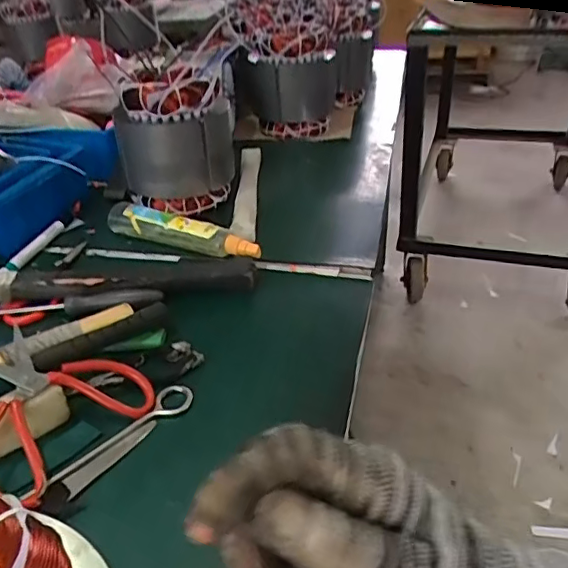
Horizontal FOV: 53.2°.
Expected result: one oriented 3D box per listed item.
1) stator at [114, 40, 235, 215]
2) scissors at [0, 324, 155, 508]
[{"bbox_3d":[-0.131,-0.201,0.766,0.132,0.165,0.145,-3,34,2],"label":"stator"},{"bbox_3d":[-0.188,0.082,0.470,0.138,0.049,0.165,-19,36,-21],"label":"scissors"}]

